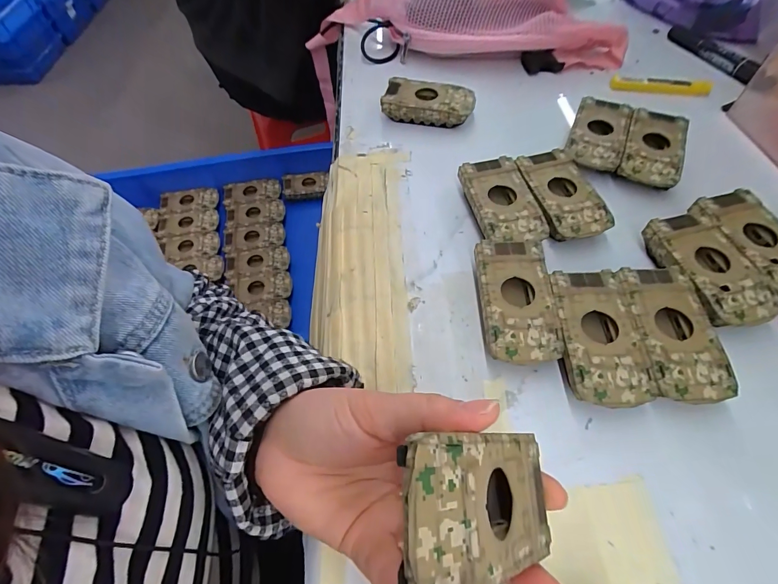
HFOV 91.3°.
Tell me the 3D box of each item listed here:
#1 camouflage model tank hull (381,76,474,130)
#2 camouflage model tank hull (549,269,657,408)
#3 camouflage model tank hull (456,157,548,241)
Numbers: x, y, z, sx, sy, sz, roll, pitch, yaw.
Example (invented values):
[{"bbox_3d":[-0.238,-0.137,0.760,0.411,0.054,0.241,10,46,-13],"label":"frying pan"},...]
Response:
[{"bbox_3d":[0.043,-0.205,0.416,0.094,0.026,0.046,10,59,9],"label":"camouflage model tank hull"},{"bbox_3d":[0.144,0.033,0.267,0.051,0.026,0.095,1,58,4],"label":"camouflage model tank hull"},{"bbox_3d":[0.098,-0.074,0.334,0.051,0.028,0.092,-12,58,-4],"label":"camouflage model tank hull"}]

